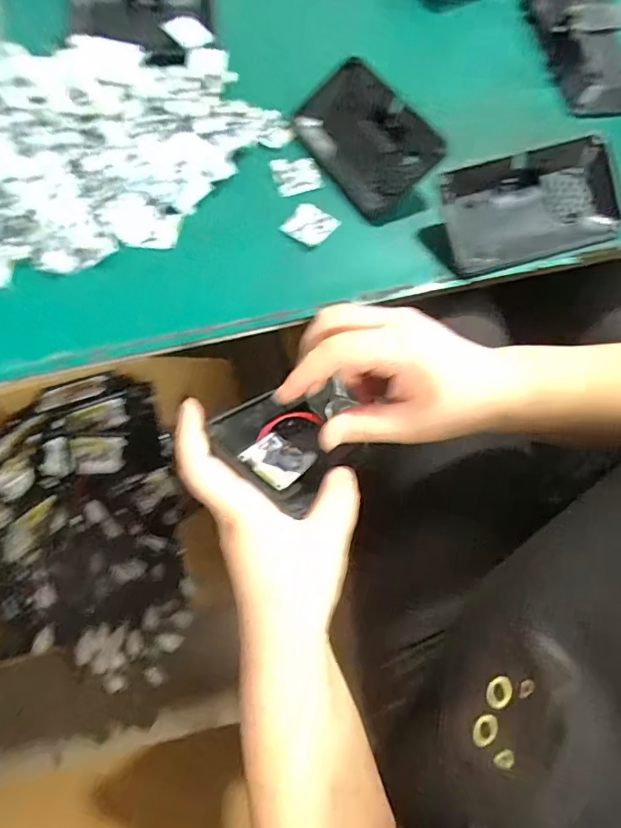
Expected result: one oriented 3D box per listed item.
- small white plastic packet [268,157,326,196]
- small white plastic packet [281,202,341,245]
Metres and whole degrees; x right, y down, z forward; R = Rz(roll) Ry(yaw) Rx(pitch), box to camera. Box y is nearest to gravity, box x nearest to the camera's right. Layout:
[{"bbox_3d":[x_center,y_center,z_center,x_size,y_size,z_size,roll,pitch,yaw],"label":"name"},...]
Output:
[{"bbox_3d":[-0.012,-0.222,0.440,0.045,0.004,0.038,-8,78,3],"label":"small white plastic packet"},{"bbox_3d":[0.000,-0.167,0.418,0.040,0.004,0.038,30,71,14],"label":"small white plastic packet"}]

